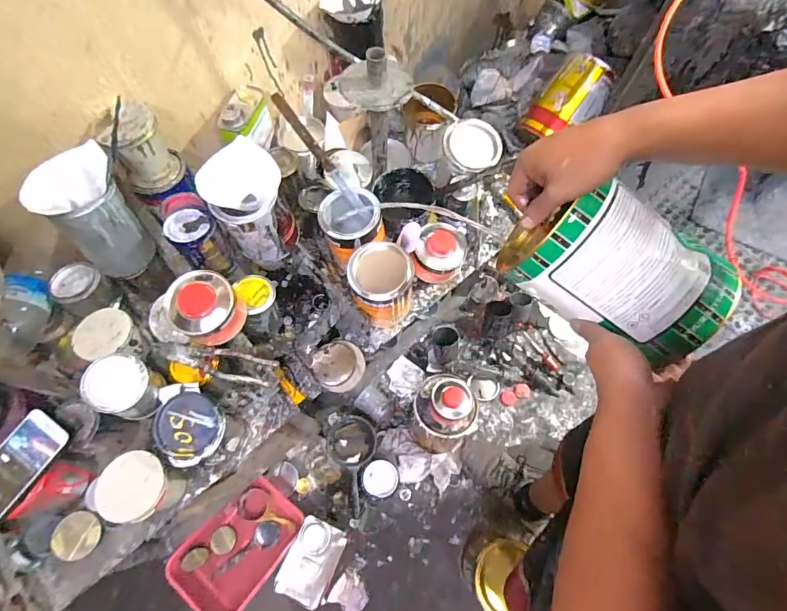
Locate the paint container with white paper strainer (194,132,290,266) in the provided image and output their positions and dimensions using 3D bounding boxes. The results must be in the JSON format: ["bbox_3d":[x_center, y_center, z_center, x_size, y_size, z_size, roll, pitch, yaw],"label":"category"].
[{"bbox_3d":[-0.224,-0.153,0.674,0.116,0.178,0.096,-27,69,-11],"label":"paint container with white paper strainer"}]

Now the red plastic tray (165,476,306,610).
[{"bbox_3d":[-0.408,0.629,1.109,0.217,0.062,0.324,34,71,14],"label":"red plastic tray"}]

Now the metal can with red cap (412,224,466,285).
[{"bbox_3d":[0.093,-0.102,0.818,0.095,0.073,0.098,0,66,0],"label":"metal can with red cap"}]

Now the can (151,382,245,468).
[{"bbox_3d":[-0.290,0.186,0.636,0.109,0.130,0.091,40,72,16],"label":"can"}]

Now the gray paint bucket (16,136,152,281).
[{"bbox_3d":[-0.456,-0.143,0.660,0.113,0.149,0.121,40,72,16],"label":"gray paint bucket"}]

